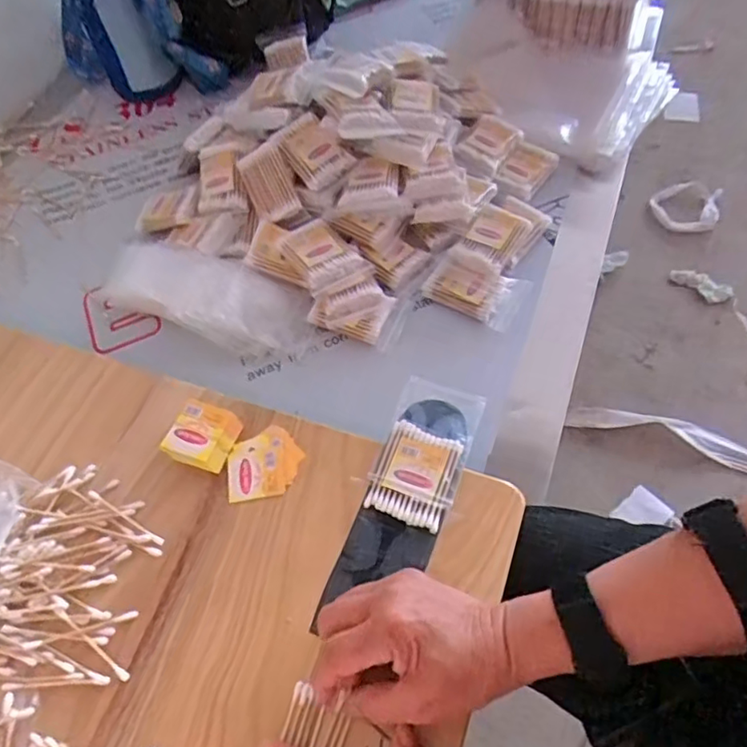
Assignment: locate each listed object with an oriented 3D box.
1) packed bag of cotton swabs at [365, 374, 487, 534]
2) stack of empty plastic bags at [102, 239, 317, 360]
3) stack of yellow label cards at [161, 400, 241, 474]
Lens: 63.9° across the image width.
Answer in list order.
[{"bbox_3d":[0.040,0.058,0.463,0.064,0.006,0.117,17,61,15],"label":"packed bag of cotton swabs"},{"bbox_3d":[-0.172,-0.079,0.615,0.229,0.036,0.093,17,61,15],"label":"stack of empty plastic bags"},{"bbox_3d":[-0.134,0.050,0.471,0.045,0.025,0.049,16,61,14],"label":"stack of yellow label cards"}]

